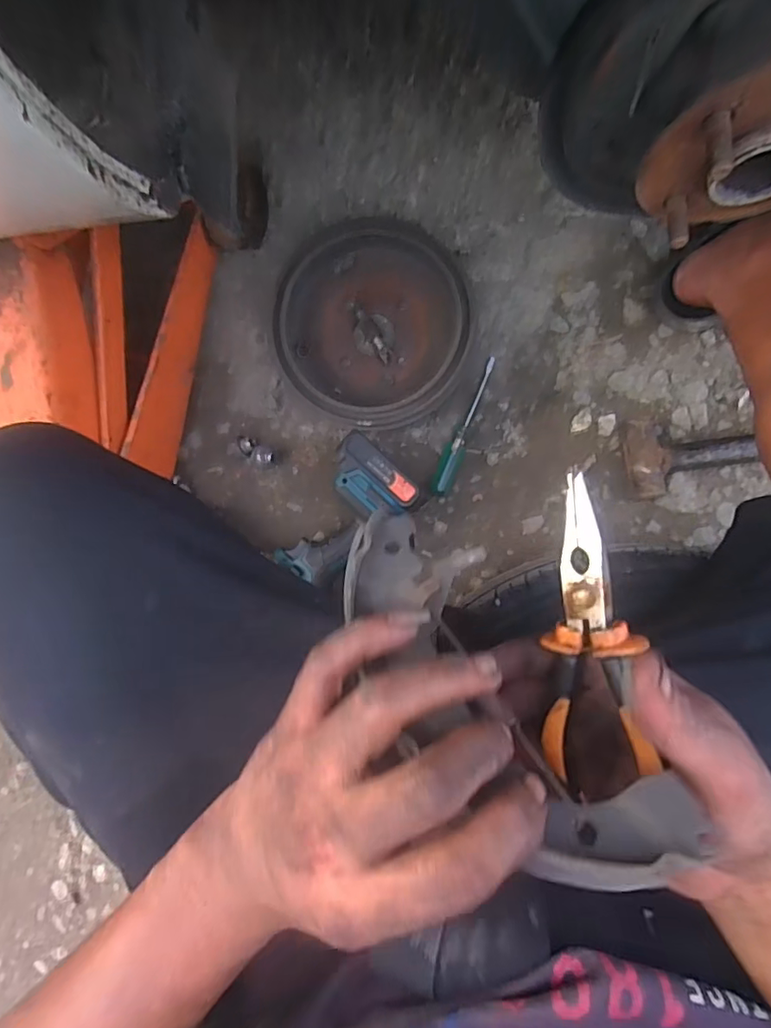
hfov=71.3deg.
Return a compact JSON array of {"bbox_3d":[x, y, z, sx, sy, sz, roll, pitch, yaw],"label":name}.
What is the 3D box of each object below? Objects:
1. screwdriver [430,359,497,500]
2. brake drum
[{"bbox_3d":[0.095,-0.108,0.650,0.025,0.027,0.179,22,89,3],"label":"screwdriver"},{"bbox_3d":[-0.014,-0.223,0.642,0.232,0.056,0.238,4,89,3],"label":"brake drum"}]

